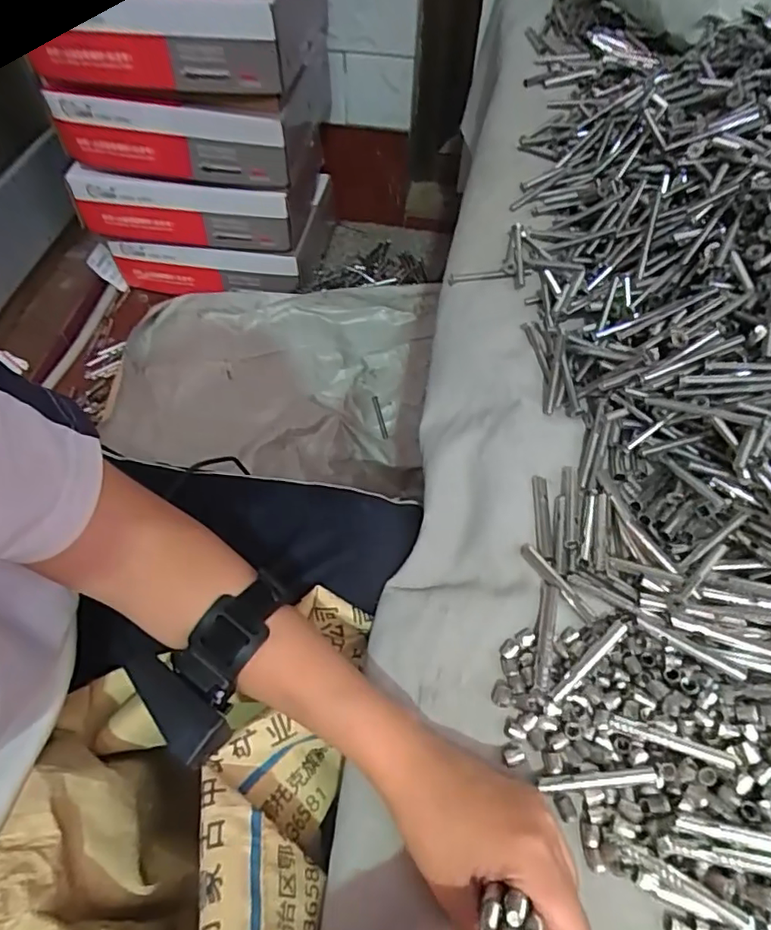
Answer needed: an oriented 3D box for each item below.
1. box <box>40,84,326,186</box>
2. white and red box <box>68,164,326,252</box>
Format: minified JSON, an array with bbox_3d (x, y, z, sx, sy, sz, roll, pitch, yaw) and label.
[{"bbox_3d":[-0.295,-0.585,0.929,0.378,0.128,0.246,6,58,3],"label":"box"},{"bbox_3d":[-0.320,-0.528,1.041,0.380,0.132,0.254,6,58,3],"label":"white and red box"}]

